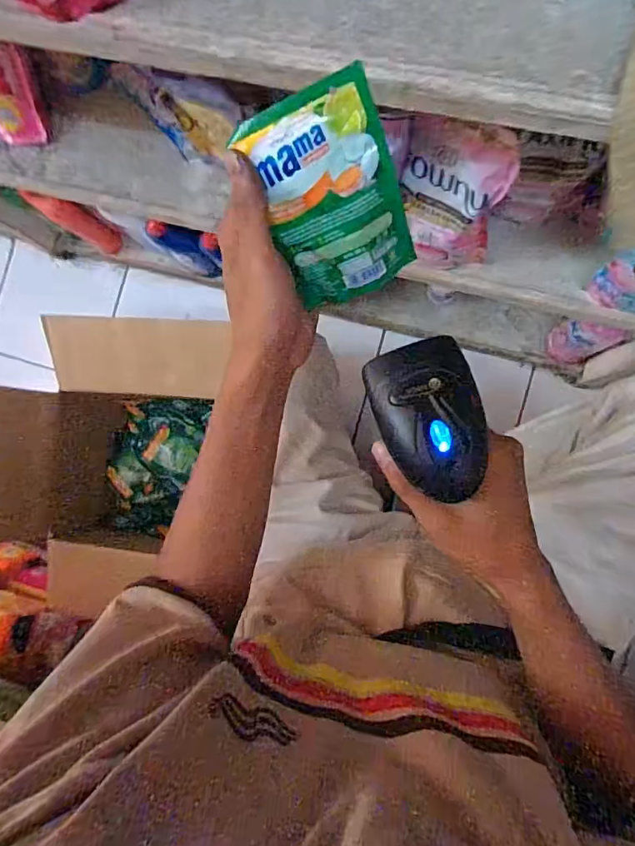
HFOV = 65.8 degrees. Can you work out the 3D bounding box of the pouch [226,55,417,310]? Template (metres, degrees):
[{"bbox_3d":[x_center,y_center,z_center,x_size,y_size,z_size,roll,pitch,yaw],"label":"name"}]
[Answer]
[{"bbox_3d":[0.011,-0.134,0.302,0.079,0.122,0.010,-22,40,13],"label":"pouch"}]

